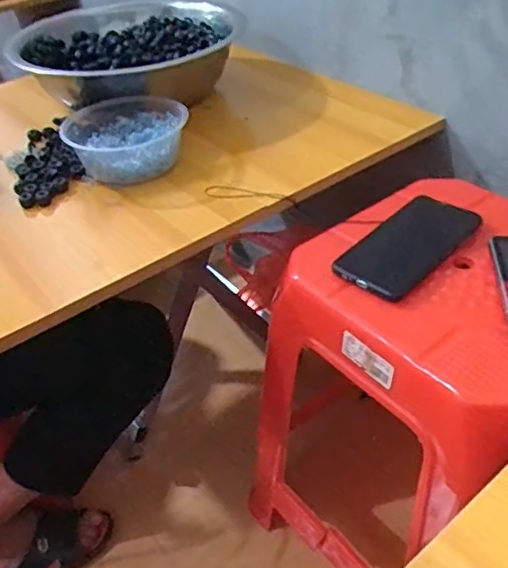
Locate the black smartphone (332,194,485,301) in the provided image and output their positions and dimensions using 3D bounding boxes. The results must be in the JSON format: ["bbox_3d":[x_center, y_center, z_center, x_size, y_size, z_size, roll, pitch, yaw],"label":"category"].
[{"bbox_3d":[0.158,-0.044,0.582,0.079,0.014,0.173,29,51,33],"label":"black smartphone"}]

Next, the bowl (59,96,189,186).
[{"bbox_3d":[-0.145,-0.167,0.685,0.138,0.066,0.142,-3,41,3],"label":"bowl"}]

